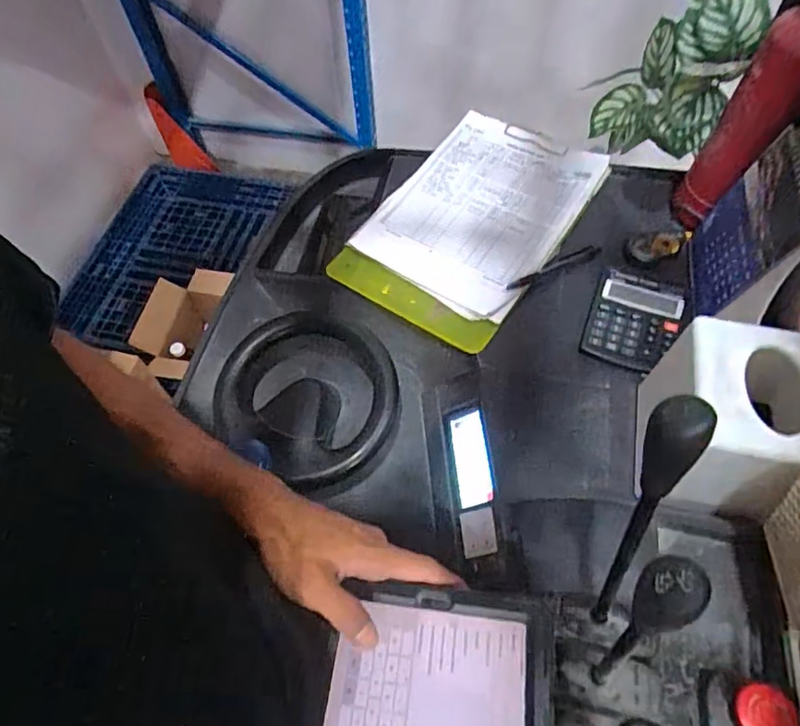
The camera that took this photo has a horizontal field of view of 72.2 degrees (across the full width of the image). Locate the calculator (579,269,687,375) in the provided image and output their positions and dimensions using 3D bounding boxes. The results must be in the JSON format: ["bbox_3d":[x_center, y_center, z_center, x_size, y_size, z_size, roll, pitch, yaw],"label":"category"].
[{"bbox_3d":[0.261,-0.048,0.614,0.093,0.016,0.116,19,61,15],"label":"calculator"}]

